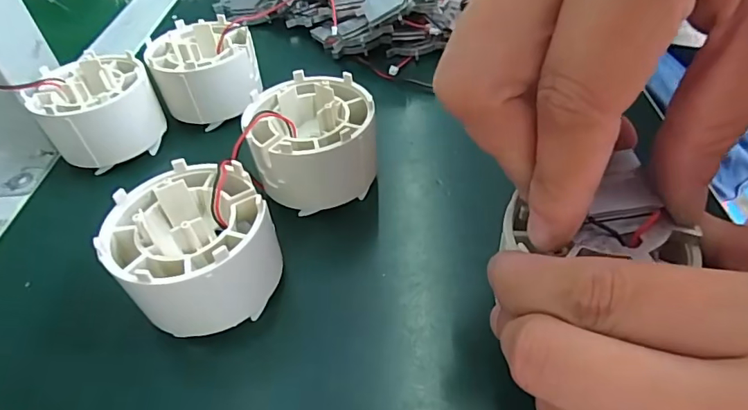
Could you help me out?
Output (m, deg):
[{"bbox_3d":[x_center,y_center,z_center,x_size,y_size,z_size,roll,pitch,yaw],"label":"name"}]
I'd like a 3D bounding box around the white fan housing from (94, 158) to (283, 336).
[{"bbox_3d":[-0.058,0.017,0.167,0.050,0.038,0.054,-23,47,-16],"label":"white fan housing"}]

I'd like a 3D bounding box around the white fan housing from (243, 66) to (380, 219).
[{"bbox_3d":[-0.024,-0.023,0.201,0.049,0.040,0.054,-8,45,-1],"label":"white fan housing"}]

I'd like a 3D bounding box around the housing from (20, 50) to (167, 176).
[{"bbox_3d":[-0.130,-0.043,0.235,0.052,0.038,0.056,-27,48,-19],"label":"housing"}]

